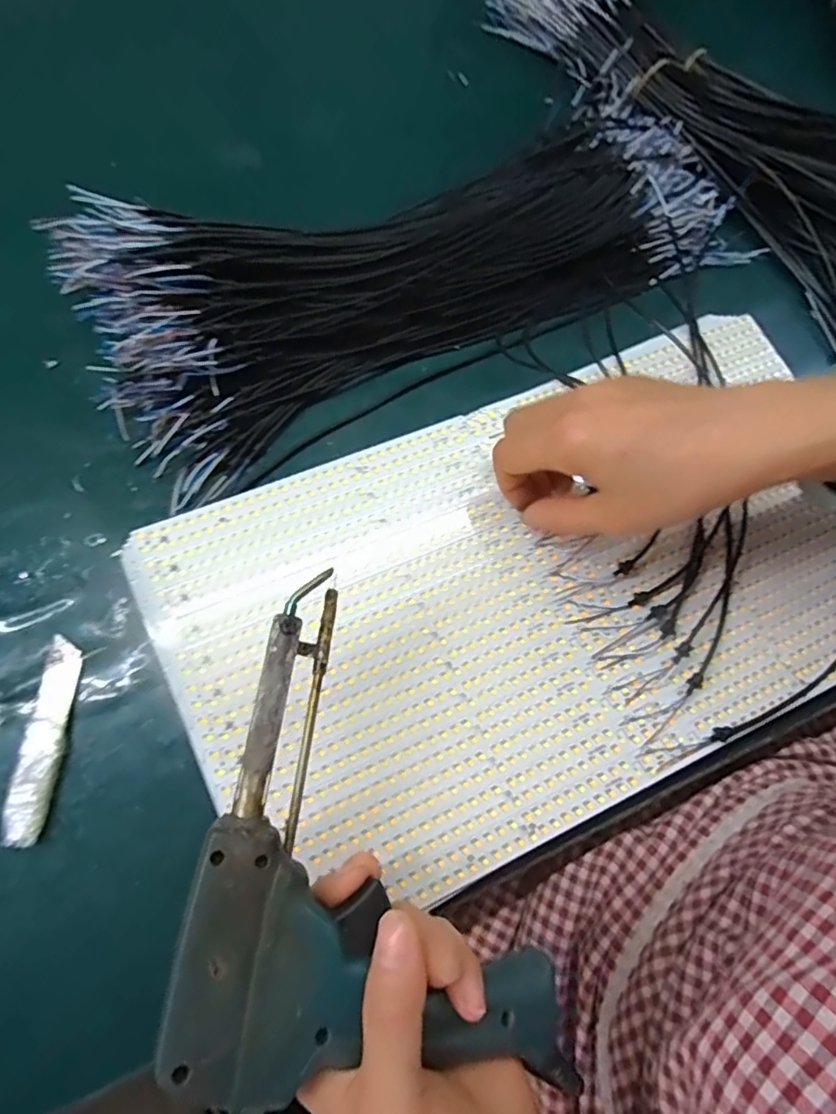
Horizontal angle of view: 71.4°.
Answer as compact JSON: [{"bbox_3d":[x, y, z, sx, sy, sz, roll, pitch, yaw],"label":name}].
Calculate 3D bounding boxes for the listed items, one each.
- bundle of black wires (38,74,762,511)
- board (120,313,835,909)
[{"bbox_3d":[0.013,-0.216,0.393,0.467,0.072,0.178,-26,77,-13],"label":"bundle of black wires"},{"bbox_3d":[0.076,0.012,0.335,0.415,0.033,0.237,-23,71,-10],"label":"board"}]

